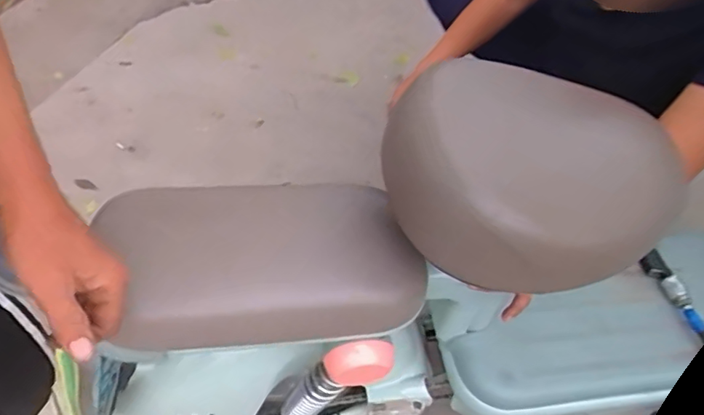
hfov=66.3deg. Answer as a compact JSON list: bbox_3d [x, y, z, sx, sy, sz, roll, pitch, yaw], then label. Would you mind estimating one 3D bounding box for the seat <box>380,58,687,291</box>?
[{"bbox_3d":[0.150,-0.042,0.476,0.235,0.073,0.221,3,55,-4],"label":"seat"}]

